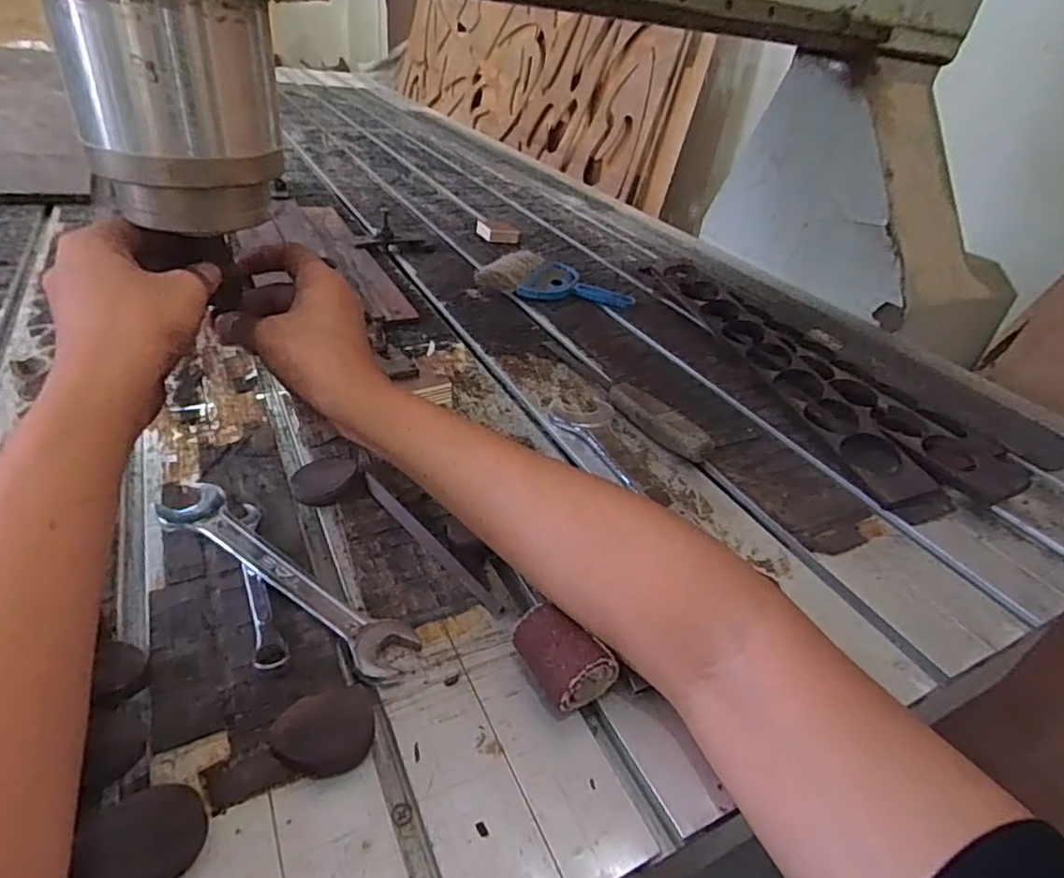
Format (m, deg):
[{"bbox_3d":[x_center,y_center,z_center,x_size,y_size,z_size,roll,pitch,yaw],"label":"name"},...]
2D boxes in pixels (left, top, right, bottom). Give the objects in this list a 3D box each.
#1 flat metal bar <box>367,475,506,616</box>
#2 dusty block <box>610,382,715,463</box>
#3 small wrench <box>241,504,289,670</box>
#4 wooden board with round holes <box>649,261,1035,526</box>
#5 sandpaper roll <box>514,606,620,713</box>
[{"bbox_3d":[-0.067,0.064,0.389,0.010,0.008,0.142,-24,45,-37],"label":"flat metal bar"},{"bbox_3d":[0.108,-0.018,0.526,0.028,0.022,0.110,-18,42,-32],"label":"dusty block"},{"bbox_3d":[-0.155,0.080,0.346,0.015,0.010,0.126,-11,38,-24],"label":"small wrench"},{"bbox_3d":[0.286,-0.095,0.659,0.174,0.029,0.480,-7,39,-19],"label":"wooden board with round holes"},{"bbox_3d":[0.015,0.112,0.315,0.032,0.034,0.050,-21,43,-35],"label":"sandpaper roll"}]

